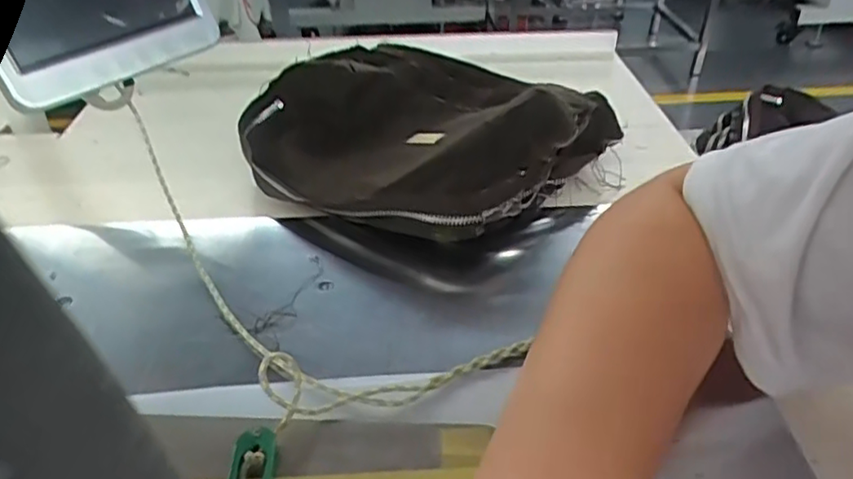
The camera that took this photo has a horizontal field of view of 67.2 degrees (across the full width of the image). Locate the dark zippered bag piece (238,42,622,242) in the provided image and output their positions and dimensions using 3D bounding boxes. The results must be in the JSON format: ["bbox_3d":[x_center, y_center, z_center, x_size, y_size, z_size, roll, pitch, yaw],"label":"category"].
[{"bbox_3d":[-0.002,-0.088,0.482,0.248,0.066,0.202,19,45,26],"label":"dark zippered bag piece"}]

